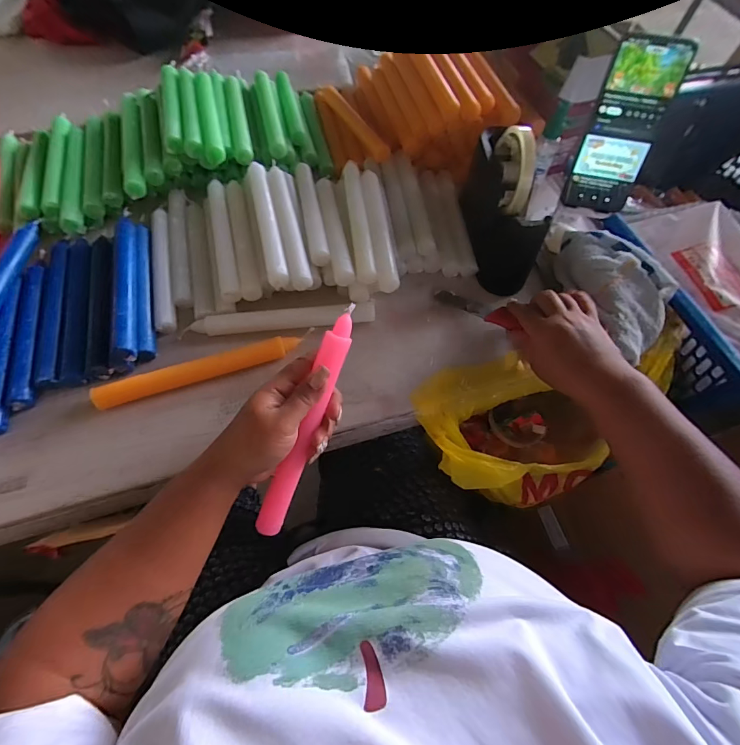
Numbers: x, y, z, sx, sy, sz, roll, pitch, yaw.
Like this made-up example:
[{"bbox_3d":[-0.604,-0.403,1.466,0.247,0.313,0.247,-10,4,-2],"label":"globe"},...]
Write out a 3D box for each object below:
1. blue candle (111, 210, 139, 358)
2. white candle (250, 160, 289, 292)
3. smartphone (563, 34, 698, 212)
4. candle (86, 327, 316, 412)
[{"bbox_3d":[-0.274,-0.106,0.447,0.020,0.021,0.212,-13,63,-9],"label":"blue candle"},{"bbox_3d":[-0.124,-0.185,0.476,0.021,0.024,0.204,-12,63,-9],"label":"white candle"},{"bbox_3d":[0.277,-0.266,0.437,0.074,0.161,0.009,13,36,5],"label":"smartphone"},{"bbox_3d":[-0.169,-0.006,0.415,0.215,0.020,0.019,-16,64,-11],"label":"candle"}]

